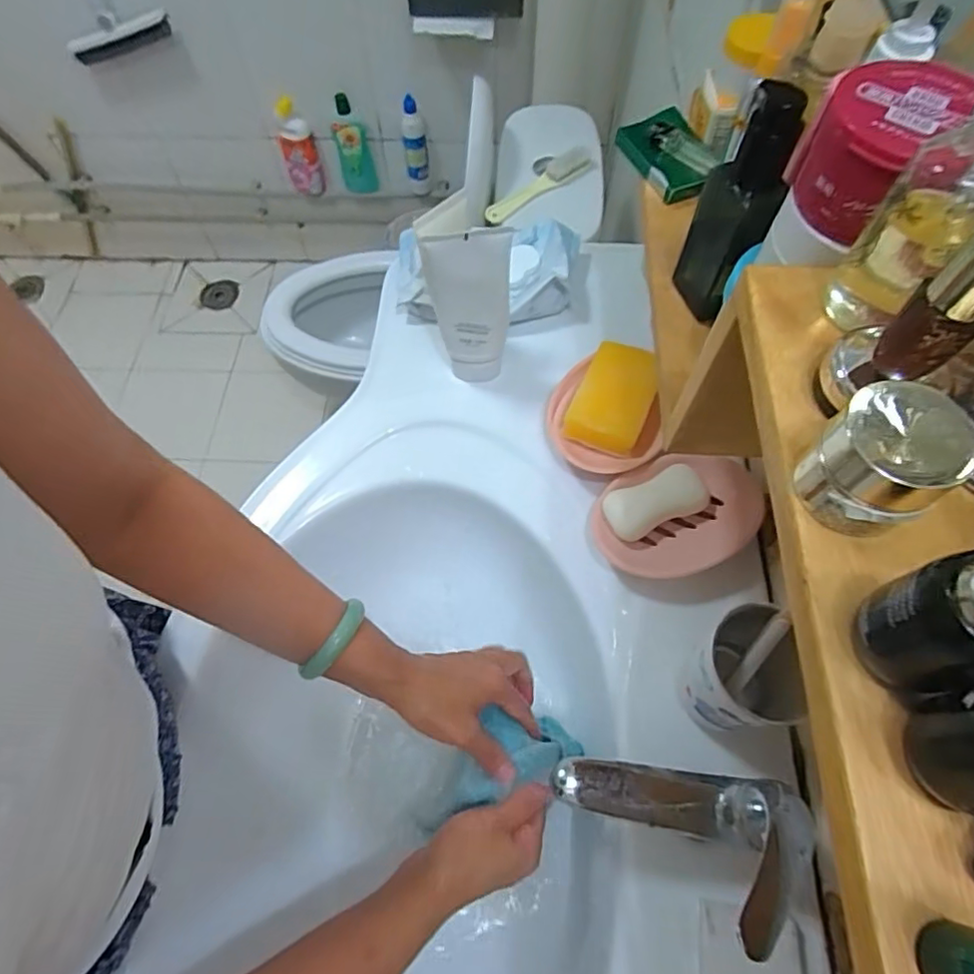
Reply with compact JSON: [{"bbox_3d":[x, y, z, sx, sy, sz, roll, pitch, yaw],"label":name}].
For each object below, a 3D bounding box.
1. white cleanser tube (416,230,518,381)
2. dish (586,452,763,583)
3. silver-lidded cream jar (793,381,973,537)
[{"bbox_3d":[-0.017,-0.165,0.574,0.076,0.174,0.039,-5,64,-1],"label":"white cleanser tube"},{"bbox_3d":[0.169,0.024,0.530,0.148,0.029,0.109,-15,64,-6],"label":"dish"},{"bbox_3d":[0.132,-0.008,0.202,0.037,0.040,0.040,0,64,1],"label":"silver-lidded cream jar"}]

